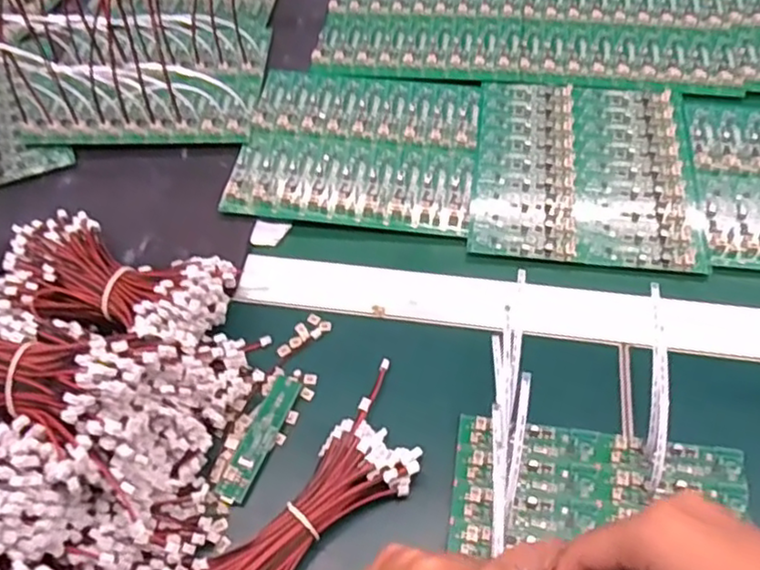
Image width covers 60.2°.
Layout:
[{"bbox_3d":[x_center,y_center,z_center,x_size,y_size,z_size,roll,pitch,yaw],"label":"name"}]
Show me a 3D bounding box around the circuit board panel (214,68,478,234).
[{"bbox_3d":[-0.017,-0.120,0.559,0.196,0.010,0.170,5,58,7],"label":"circuit board panel"}]

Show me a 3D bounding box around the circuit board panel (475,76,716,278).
[{"bbox_3d":[0.164,-0.097,0.529,0.168,0.004,0.190,5,58,7],"label":"circuit board panel"}]

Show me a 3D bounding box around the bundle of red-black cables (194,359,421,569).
[{"bbox_3d":[-0.038,0.131,0.375,0.061,0.030,0.183,35,65,23],"label":"bundle of red-black cables"}]

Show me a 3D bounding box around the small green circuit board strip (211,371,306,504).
[{"bbox_3d":[-0.077,0.097,0.421,0.019,0.006,0.086,24,59,6],"label":"small green circuit board strip"}]

